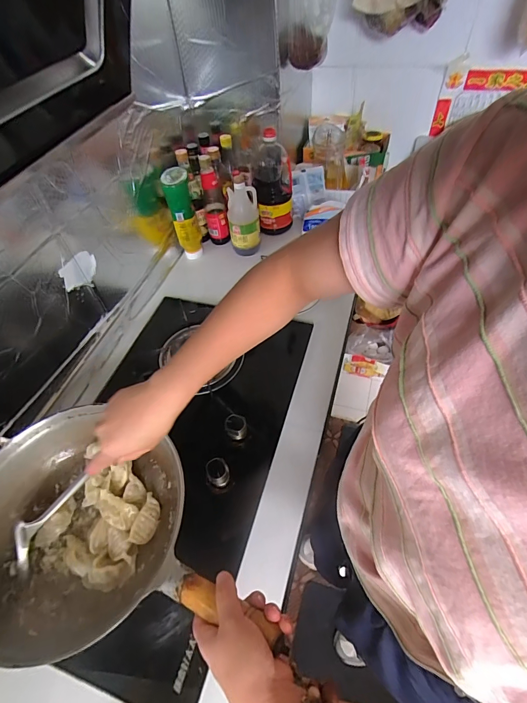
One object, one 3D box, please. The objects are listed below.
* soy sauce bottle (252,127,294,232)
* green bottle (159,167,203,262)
[{"bbox_3d":[0.026,-0.472,1.022,0.109,0.255,0.103,-1,52,4],"label":"soy sauce bottle"},{"bbox_3d":[-0.217,-0.367,0.986,0.070,0.226,0.082,-18,53,-9],"label":"green bottle"}]

